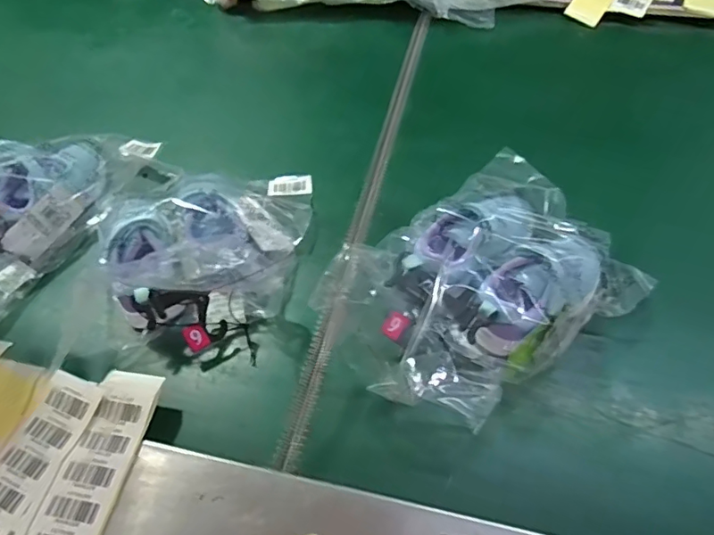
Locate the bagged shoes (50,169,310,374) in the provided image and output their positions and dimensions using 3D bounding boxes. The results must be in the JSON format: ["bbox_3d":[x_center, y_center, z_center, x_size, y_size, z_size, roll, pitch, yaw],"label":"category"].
[{"bbox_3d":[-0.166,-0.030,0.542,0.230,0.076,0.231,-2,52,0],"label":"bagged shoes"}]

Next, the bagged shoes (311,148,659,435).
[{"bbox_3d":[0.119,0.005,0.500,0.282,0.080,0.201,-29,57,-19],"label":"bagged shoes"}]

